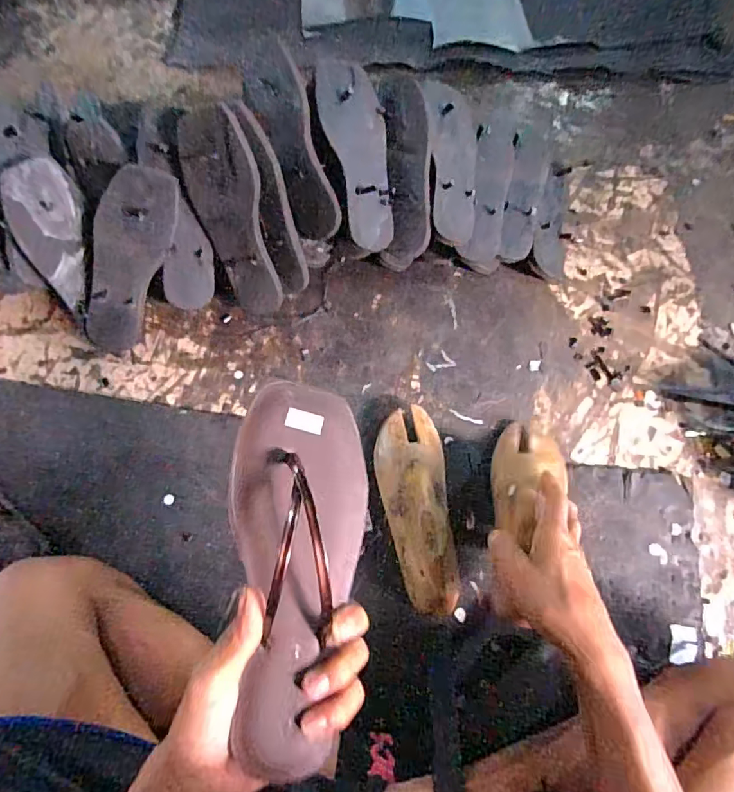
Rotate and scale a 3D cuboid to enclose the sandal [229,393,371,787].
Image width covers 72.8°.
[{"bbox_3d":[-0.045,0.109,0.309,0.082,0.054,0.235,2,79,1],"label":"sandal"}]

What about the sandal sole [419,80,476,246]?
[{"bbox_3d":[0.111,-0.323,0.676,0.074,0.023,0.241,5,80,-25],"label":"sandal sole"}]

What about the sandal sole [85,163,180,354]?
[{"bbox_3d":[-0.300,-0.164,0.618,0.080,0.232,0.025,16,20,-28],"label":"sandal sole"}]

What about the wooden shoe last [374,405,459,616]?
[{"bbox_3d":[0.056,0.115,0.547,0.077,0.086,0.226,-4,67,-3],"label":"wooden shoe last"}]

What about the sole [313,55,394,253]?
[{"bbox_3d":[-0.008,-0.307,0.633,0.076,0.029,0.231,-12,95,-5],"label":"sole"}]

